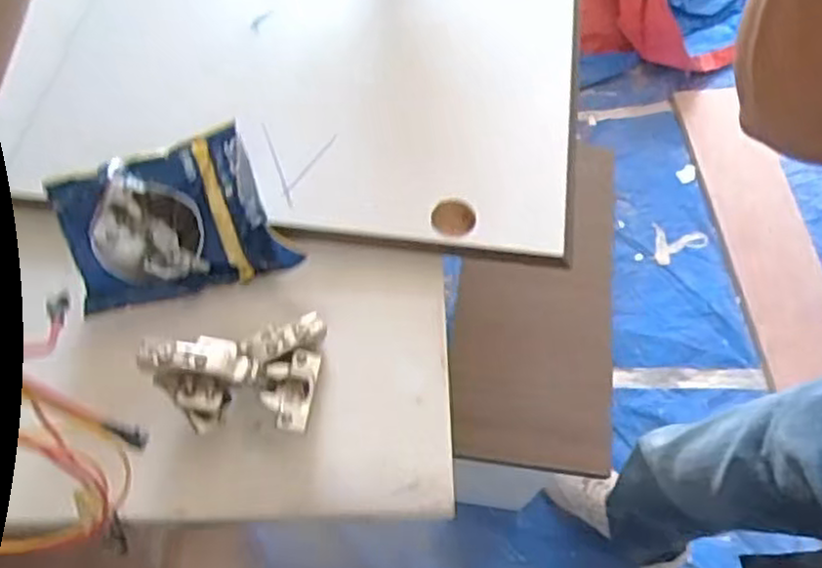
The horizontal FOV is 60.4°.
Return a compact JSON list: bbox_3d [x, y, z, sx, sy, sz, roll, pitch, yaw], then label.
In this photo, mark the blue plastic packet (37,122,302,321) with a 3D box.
[{"bbox_3d":[-0.181,-0.045,0.531,0.145,0.028,0.116,-21,93,-13],"label":"blue plastic packet"}]

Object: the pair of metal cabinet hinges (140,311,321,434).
[{"bbox_3d":[-0.123,0.057,0.488,0.118,0.041,0.086,0,63,0],"label":"pair of metal cabinet hinges"}]

